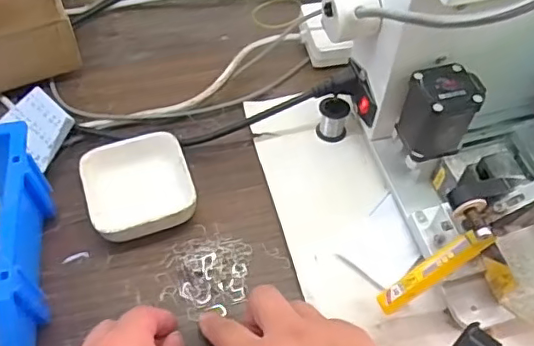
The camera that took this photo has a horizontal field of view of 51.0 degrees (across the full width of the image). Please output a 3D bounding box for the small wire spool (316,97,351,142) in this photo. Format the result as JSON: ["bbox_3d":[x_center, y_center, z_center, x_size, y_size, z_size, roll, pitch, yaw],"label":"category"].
[{"bbox_3d":[0.059,-0.049,0.498,0.027,0.033,0.027,1,56,-1],"label":"small wire spool"}]

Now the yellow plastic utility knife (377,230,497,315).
[{"bbox_3d":[0.108,0.064,0.365,0.016,0.084,0.005,48,23,0],"label":"yellow plastic utility knife"}]

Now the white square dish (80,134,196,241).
[{"bbox_3d":[-0.102,0.014,0.454,0.080,0.034,0.085,-16,58,-12],"label":"white square dish"}]

